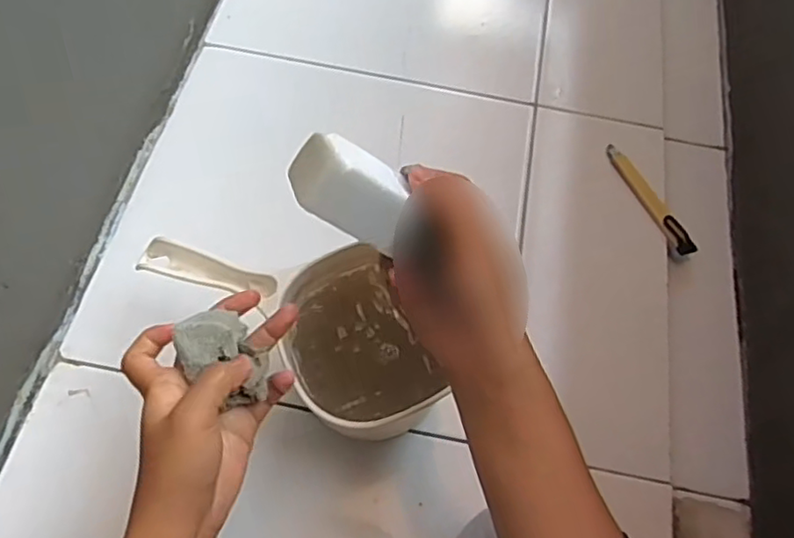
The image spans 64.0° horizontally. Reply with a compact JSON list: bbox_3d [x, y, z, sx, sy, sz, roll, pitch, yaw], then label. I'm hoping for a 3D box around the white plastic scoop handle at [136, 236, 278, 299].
[{"bbox_3d":[-0.149,0.002,0.502,0.114,0.018,0.029,17,63,5],"label":"white plastic scoop handle"}]

